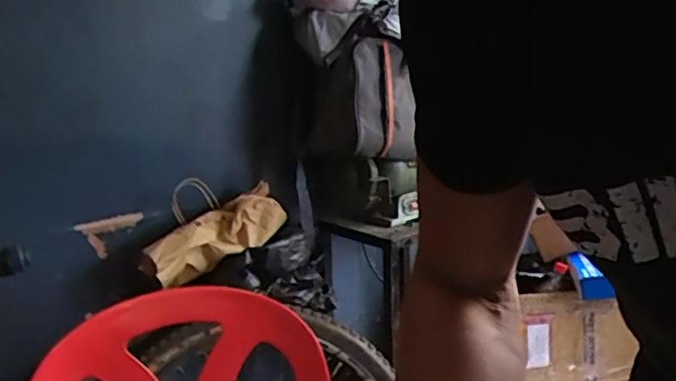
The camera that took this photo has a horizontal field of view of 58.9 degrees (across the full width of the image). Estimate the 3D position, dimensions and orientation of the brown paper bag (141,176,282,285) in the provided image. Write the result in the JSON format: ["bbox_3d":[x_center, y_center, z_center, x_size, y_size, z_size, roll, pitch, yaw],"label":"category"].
[{"bbox_3d":[-0.256,0.065,1.240,0.303,0.177,0.113,-29,25,-28],"label":"brown paper bag"}]

